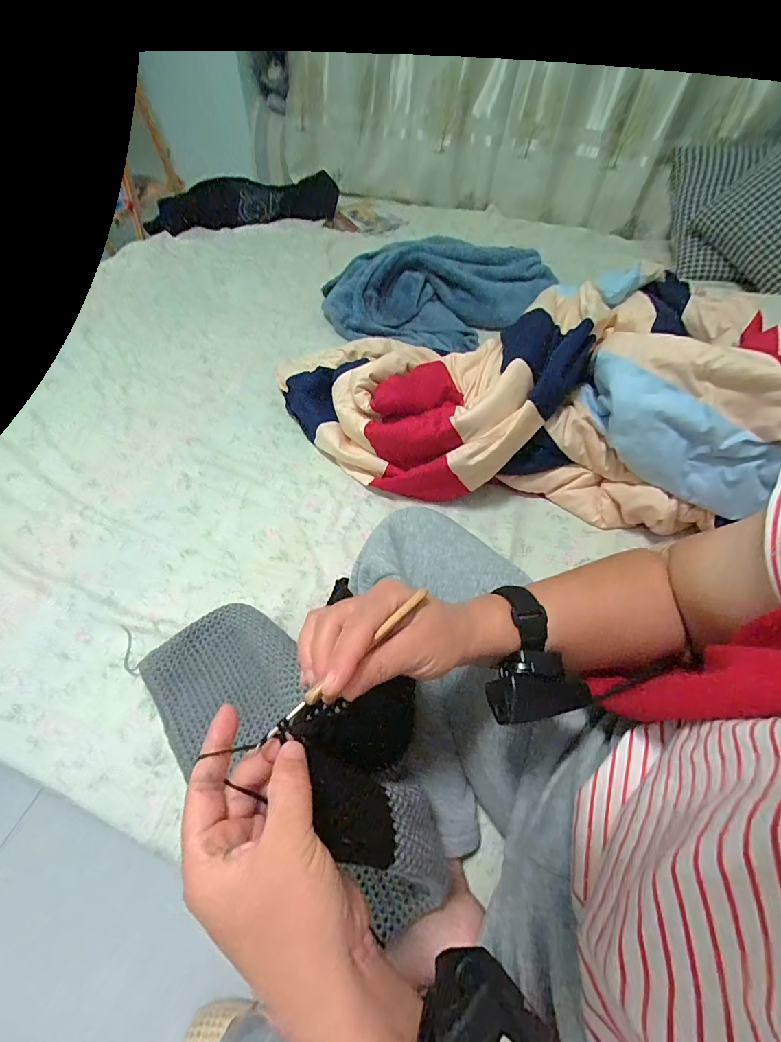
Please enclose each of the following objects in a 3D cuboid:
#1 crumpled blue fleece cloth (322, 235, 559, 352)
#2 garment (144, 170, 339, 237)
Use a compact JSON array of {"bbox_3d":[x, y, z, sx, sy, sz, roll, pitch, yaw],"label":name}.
[{"bbox_3d":[0.104,-0.510,0.946,0.524,0.145,0.191,4,53,-1],"label":"crumpled blue fleece cloth"},{"bbox_3d":[-0.455,-1.033,1.344,0.610,0.101,0.128,-24,58,-20],"label":"garment"}]

